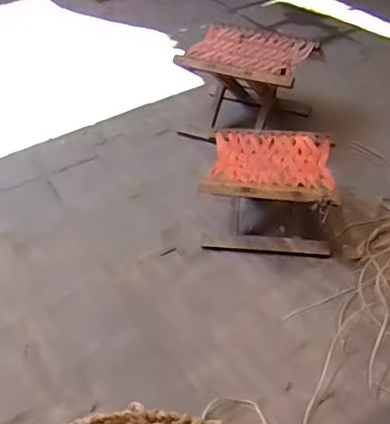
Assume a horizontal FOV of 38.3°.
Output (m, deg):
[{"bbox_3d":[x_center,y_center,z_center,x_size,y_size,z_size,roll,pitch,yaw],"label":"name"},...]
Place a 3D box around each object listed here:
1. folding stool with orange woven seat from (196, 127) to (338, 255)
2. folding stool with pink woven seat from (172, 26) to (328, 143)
[{"bbox_3d":[0.170,-0.045,1.279,0.271,0.187,0.237,5,41,9],"label":"folding stool with orange woven seat"},{"bbox_3d":[0.150,-0.346,1.596,0.324,0.247,0.296,15,44,19],"label":"folding stool with pink woven seat"}]

